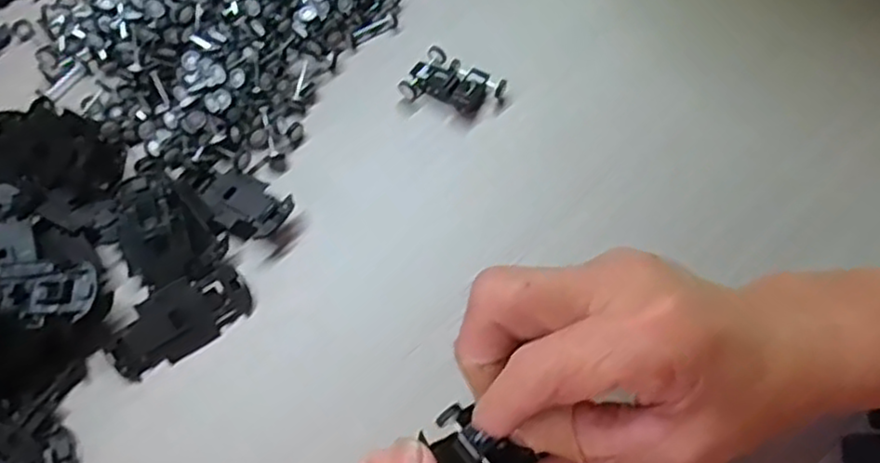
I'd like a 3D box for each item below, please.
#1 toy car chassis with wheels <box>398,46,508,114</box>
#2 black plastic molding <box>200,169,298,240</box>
[{"bbox_3d":[0.007,-0.075,0.369,0.047,0.020,0.032,30,68,13],"label":"toy car chassis with wheels"},{"bbox_3d":[-0.094,-0.014,0.332,0.046,0.010,0.029,33,69,14],"label":"black plastic molding"}]

